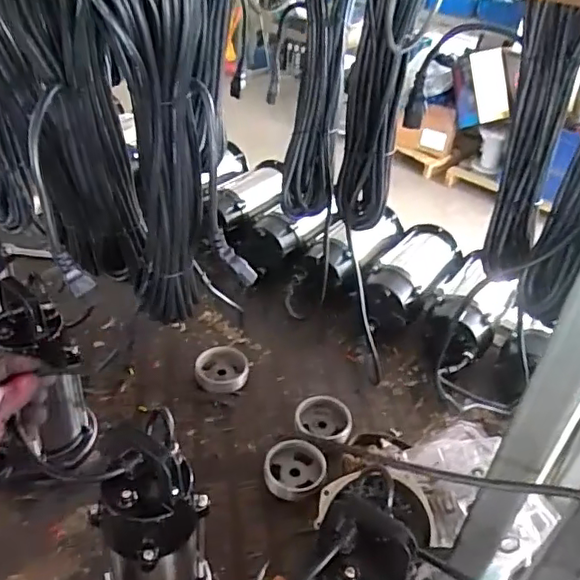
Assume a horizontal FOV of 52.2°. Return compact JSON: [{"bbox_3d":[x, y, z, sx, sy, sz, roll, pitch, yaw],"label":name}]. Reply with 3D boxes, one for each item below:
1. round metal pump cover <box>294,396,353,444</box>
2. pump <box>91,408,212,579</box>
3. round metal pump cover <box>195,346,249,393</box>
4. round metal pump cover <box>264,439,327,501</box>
[{"bbox_3d":[0.056,0.209,0.960,0.091,0.033,0.077,16,38,12],"label":"round metal pump cover"},{"bbox_3d":[-0.153,0.265,0.604,0.135,0.278,0.122,0,38,-8],"label":"pump"},{"bbox_3d":[-0.116,0.138,1.030,0.088,0.032,0.095,4,37,-3],"label":"round metal pump cover"},{"bbox_3d":[0.009,0.268,0.887,0.086,0.023,0.096,19,39,16],"label":"round metal pump cover"}]

